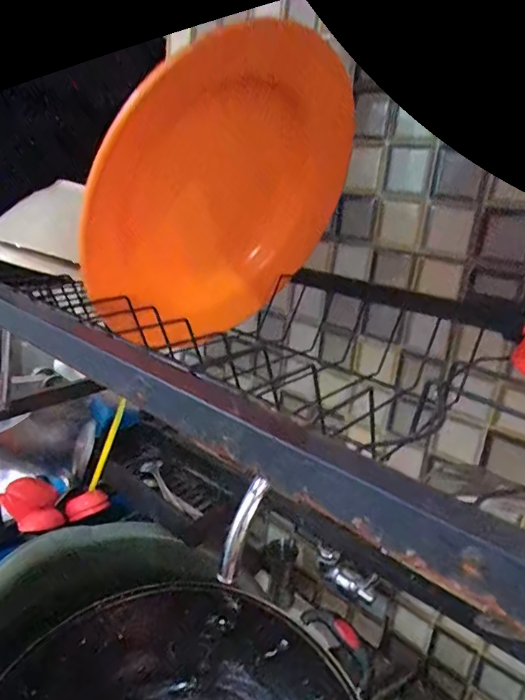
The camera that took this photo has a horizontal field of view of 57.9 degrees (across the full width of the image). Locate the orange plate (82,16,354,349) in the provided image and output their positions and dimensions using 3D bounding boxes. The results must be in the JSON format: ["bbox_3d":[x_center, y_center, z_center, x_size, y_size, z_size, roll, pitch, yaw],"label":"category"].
[{"bbox_3d":[-0.023,-0.093,0.316,0.019,0.206,0.209,44,-3,24],"label":"orange plate"}]

